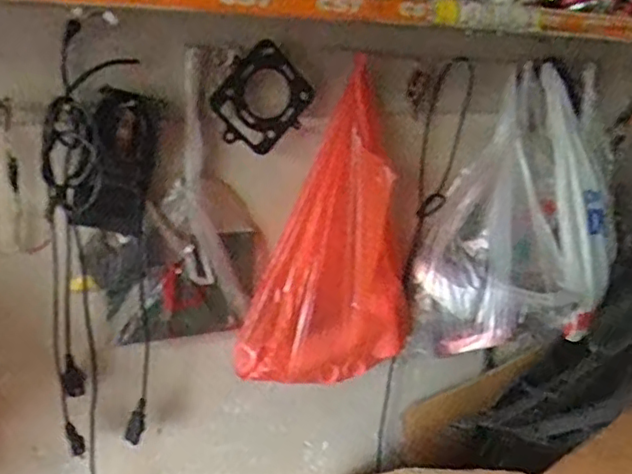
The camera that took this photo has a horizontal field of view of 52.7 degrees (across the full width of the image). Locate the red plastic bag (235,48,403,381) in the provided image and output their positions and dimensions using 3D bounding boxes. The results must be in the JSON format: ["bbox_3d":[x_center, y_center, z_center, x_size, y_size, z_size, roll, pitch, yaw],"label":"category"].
[{"bbox_3d":[0.081,0.006,0.933,0.283,0.444,0.095,14,9,-38],"label":"red plastic bag"}]

